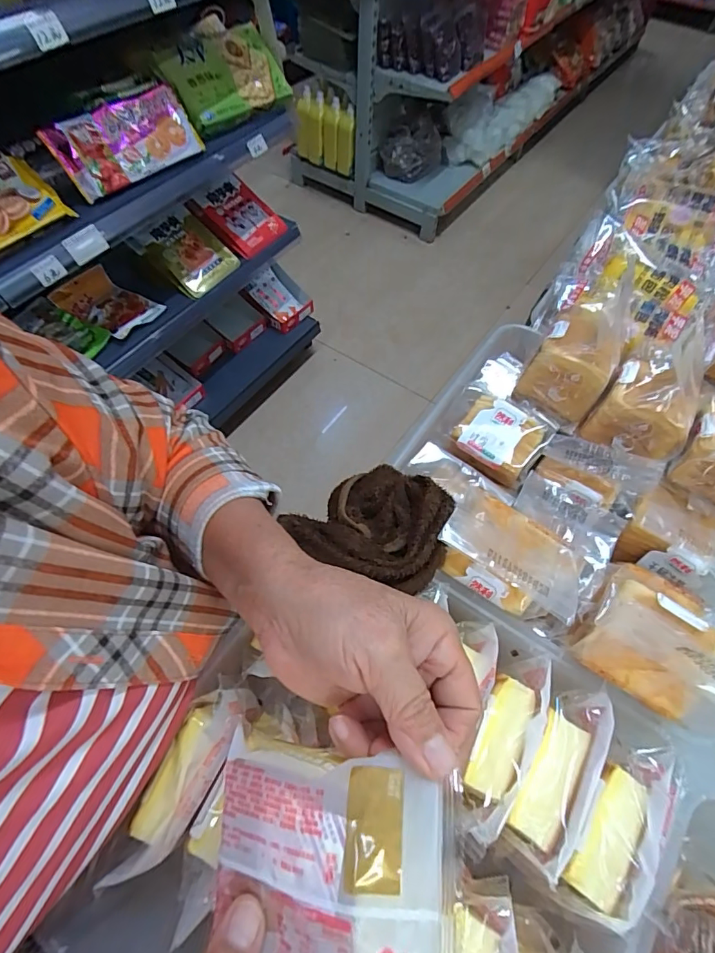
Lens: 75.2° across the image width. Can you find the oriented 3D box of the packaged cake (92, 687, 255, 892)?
[{"bbox_3d":[-0.103,0.176,0.273,0.032,0.028,0.103,22,62,11],"label":"packaged cake"}]

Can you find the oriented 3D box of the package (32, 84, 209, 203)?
[{"bbox_3d":[-0.316,-0.463,0.643,0.032,0.085,0.197,41,67,20],"label":"package"}]

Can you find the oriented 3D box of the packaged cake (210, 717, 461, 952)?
[{"bbox_3d":[-0.010,0.166,0.193,0.100,0.032,0.094,-9,74,29],"label":"packaged cake"}]

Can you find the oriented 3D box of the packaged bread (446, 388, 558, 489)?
[{"bbox_3d":[0.127,-0.037,0.413,0.079,0.032,0.075,24,63,12],"label":"packaged bread"}]

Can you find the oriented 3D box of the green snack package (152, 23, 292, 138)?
[{"bbox_3d":[-0.194,-0.591,0.695,0.183,0.098,0.039,-34,67,-19],"label":"green snack package"}]

